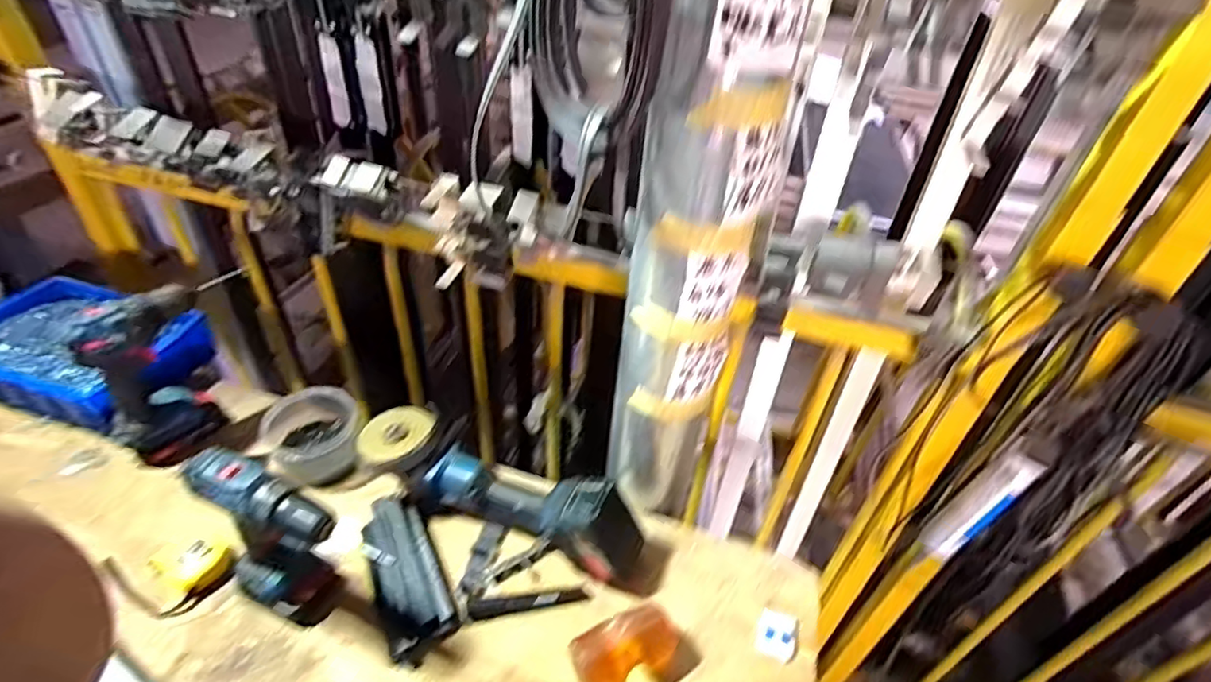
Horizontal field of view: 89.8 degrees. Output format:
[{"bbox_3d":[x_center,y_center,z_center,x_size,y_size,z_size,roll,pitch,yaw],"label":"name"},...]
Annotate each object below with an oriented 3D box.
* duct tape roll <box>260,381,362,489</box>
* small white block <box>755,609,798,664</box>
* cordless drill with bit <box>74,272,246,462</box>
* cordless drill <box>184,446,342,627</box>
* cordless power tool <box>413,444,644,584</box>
[{"bbox_3d":[-0.418,0.129,0.876,0.131,0.068,0.165,-22,48,-30],"label":"duct tape roll"},{"bbox_3d":[0.200,0.338,0.704,0.043,0.010,0.054,20,42,15],"label":"small white block"},{"bbox_3d":[-0.600,0.040,0.851,0.197,0.226,0.093,-26,50,-33],"label":"cordless drill with bit"},{"bbox_3d":[-0.343,0.218,0.648,0.157,0.214,0.066,16,41,10],"label":"cordless drill"},{"bbox_3d":[-0.091,0.199,0.758,0.288,0.106,0.074,19,42,14],"label":"cordless power tool"}]

